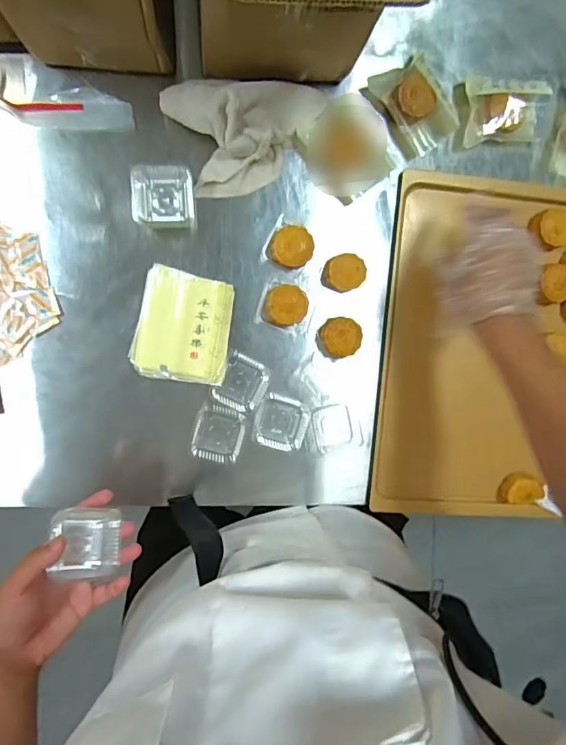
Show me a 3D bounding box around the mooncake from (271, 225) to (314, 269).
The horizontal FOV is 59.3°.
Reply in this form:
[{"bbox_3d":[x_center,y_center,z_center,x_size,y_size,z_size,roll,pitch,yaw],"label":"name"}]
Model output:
[{"bbox_3d":[0.011,-0.148,0.597,0.049,0.030,0.047,-4,96,-7],"label":"mooncake"}]

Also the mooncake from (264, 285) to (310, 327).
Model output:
[{"bbox_3d":[0.004,-0.080,0.600,0.050,0.024,0.047,5,95,-8],"label":"mooncake"}]

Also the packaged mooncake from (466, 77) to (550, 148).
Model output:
[{"bbox_3d":[0.275,-0.321,0.609,0.102,0.038,0.074,-4,95,-6],"label":"packaged mooncake"}]

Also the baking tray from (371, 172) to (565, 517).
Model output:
[{"bbox_3d":[0.286,-0.024,0.636,0.302,0.041,0.418,4,95,-8],"label":"baking tray"}]

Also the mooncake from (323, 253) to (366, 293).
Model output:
[{"bbox_3d":[0.072,-0.119,0.605,0.053,0.029,0.042,-18,98,-5],"label":"mooncake"}]

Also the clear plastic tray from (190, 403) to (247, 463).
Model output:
[{"bbox_3d":[-0.080,0.077,0.616,0.061,0.021,0.065,15,94,-8],"label":"clear plastic tray"}]

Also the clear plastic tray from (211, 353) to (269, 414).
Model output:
[{"bbox_3d":[-0.049,0.014,0.607,0.055,0.020,0.064,28,92,-9],"label":"clear plastic tray"}]

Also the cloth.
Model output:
[{"bbox_3d":[-0.040,-0.269,0.563,0.181,0.065,0.117,-5,95,-6],"label":"cloth"}]

